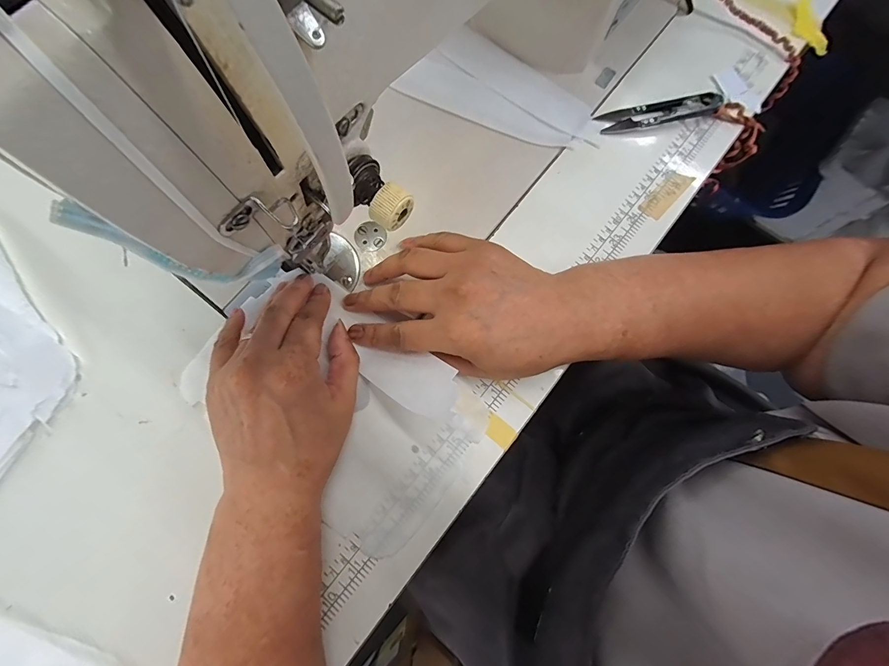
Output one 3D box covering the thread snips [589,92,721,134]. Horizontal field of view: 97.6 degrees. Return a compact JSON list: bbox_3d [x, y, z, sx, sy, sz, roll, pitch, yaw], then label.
[{"bbox_3d":[0.182,-0.186,0.328,0.104,0.007,0.024,-12,79,-4],"label":"thread snips"}]

